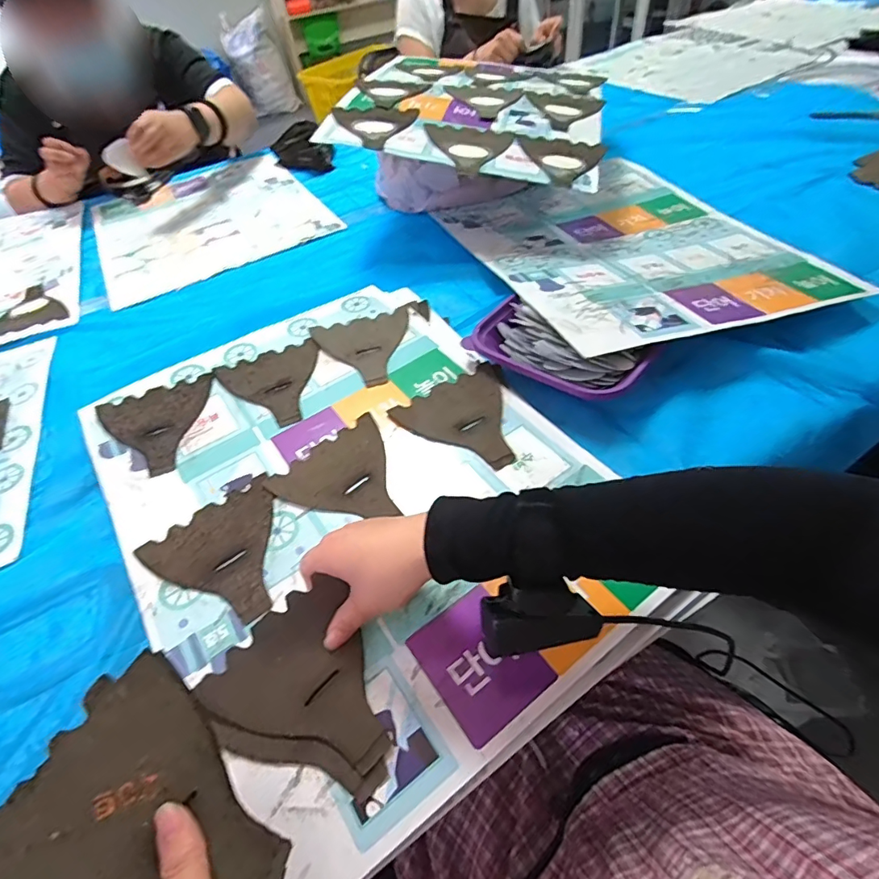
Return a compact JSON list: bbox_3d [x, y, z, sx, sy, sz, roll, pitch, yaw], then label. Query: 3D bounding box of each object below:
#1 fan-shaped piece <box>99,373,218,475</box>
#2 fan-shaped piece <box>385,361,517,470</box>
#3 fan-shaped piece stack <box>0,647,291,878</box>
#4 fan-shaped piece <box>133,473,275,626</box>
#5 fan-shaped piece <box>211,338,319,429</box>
[{"bbox_3d":[-0.301,-0.013,0.526,0.118,0.004,0.127,-20,54,-13],"label":"fan-shaped piece"},{"bbox_3d":[0.033,-0.019,0.494,0.124,0.006,0.124,-29,54,-14],"label":"fan-shaped piece"},{"bbox_3d":[-0.144,0.197,0.243,0.134,0.014,0.134,31,34,-7],"label":"fan-shaped piece stack"},{"bbox_3d":[-0.182,0.099,0.421,0.116,0.004,0.126,-35,54,-22],"label":"fan-shaped piece"},{"bbox_3d":[-0.188,-0.060,0.556,0.117,0.004,0.125,-21,53,-11],"label":"fan-shaped piece"}]

